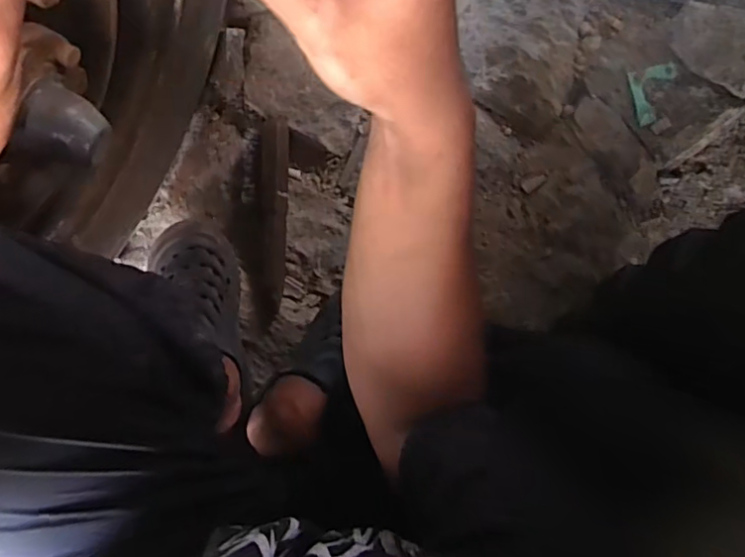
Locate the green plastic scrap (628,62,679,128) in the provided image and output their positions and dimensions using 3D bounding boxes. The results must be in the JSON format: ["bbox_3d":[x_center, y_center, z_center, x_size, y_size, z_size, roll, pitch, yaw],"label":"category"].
[{"bbox_3d":[0.365,-0.236,0.740,0.056,0.011,0.072,-9,95,3],"label":"green plastic scrap"}]

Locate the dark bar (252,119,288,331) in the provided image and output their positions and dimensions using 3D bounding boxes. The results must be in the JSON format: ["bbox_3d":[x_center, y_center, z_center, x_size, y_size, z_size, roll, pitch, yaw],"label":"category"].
[{"bbox_3d":[-0.129,-0.071,0.731,0.039,0.032,0.257,3,93,-2],"label":"dark bar"}]

